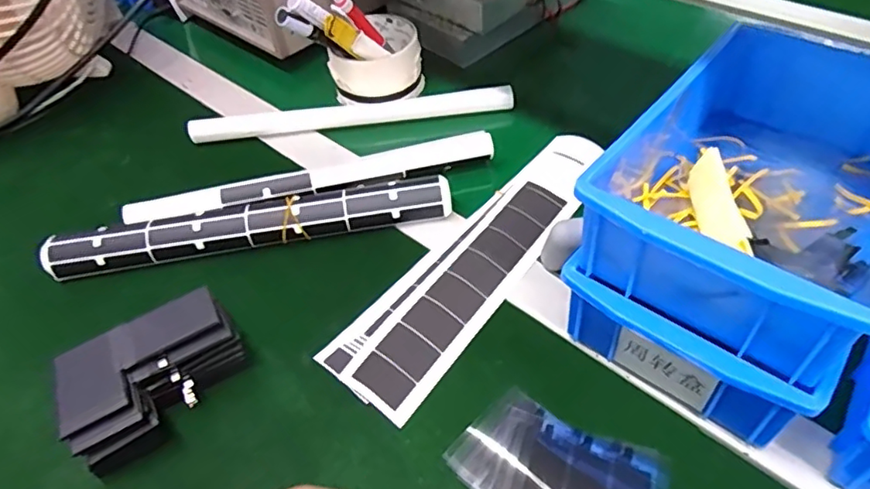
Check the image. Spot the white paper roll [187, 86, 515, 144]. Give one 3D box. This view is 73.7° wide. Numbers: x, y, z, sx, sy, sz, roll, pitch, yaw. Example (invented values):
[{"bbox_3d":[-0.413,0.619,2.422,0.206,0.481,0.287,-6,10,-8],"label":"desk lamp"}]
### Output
[{"bbox_3d":[-0.073,-0.117,0.519,0.280,0.025,0.019,-8,48,0],"label":"white paper roll"}]

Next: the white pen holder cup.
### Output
[{"bbox_3d":[-0.055,-0.175,0.550,0.082,0.049,0.086,-3,48,4],"label":"white pen holder cup"}]

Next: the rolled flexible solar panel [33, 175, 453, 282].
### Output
[{"bbox_3d":[-0.135,-0.017,0.432,0.288,0.025,0.038,-10,48,-2],"label":"rolled flexible solar panel"}]

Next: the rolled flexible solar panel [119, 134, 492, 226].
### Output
[{"bbox_3d":[-0.093,-0.047,0.458,0.286,0.019,0.027,-14,49,-6],"label":"rolled flexible solar panel"}]

